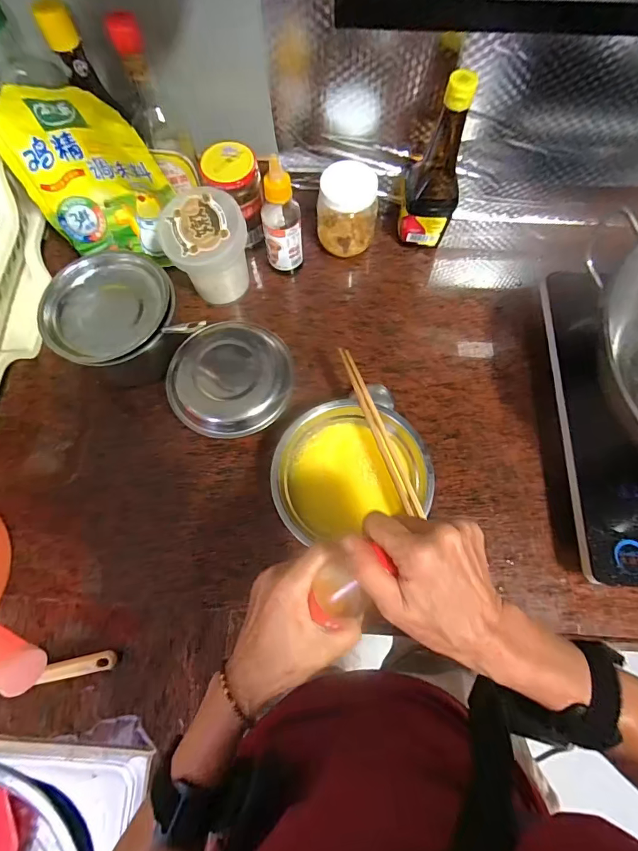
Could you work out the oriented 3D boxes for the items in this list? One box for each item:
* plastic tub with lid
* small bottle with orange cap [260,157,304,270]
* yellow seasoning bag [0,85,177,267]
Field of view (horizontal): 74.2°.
[{"bbox_3d":[-0.142,-0.227,0.549,0.096,0.126,0.088,0,72,0],"label":"plastic tub with lid"},{"bbox_3d":[-0.048,-0.260,0.540,0.048,0.160,0.045,-11,72,-4],"label":"small bottle with orange cap"},{"bbox_3d":[-0.276,-0.287,0.515,0.173,0.192,0.065,8,72,2],"label":"yellow seasoning bag"}]

